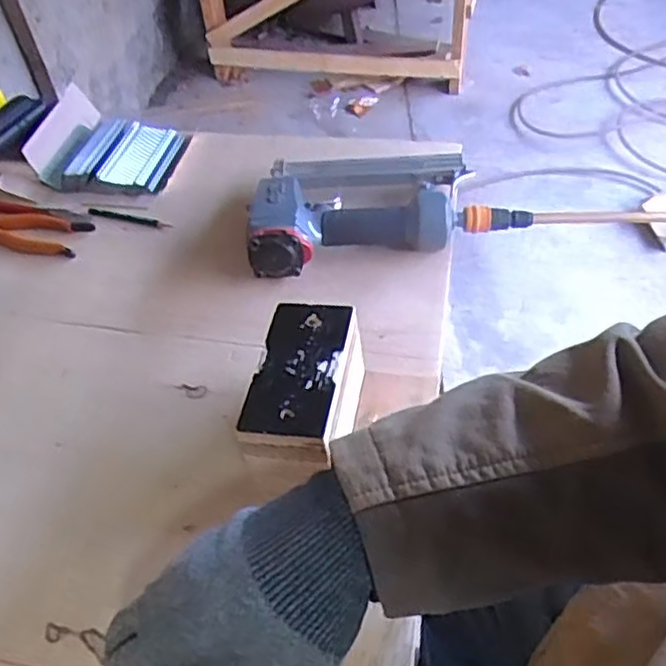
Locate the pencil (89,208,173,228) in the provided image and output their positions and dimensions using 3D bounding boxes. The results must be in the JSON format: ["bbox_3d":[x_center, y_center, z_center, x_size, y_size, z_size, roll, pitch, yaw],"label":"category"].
[{"bbox_3d":[-0.220,-0.125,0.736,0.104,0.004,0.011,13,50,15],"label":"pencil"}]

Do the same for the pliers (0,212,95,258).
[{"bbox_3d":[-0.356,-0.112,0.733,0.187,0.010,0.056,9,49,12],"label":"pliers"}]

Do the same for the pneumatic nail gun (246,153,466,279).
[{"bbox_3d":[0.029,-0.136,0.697,0.230,0.058,0.161,-6,48,-2],"label":"pneumatic nail gun"}]

